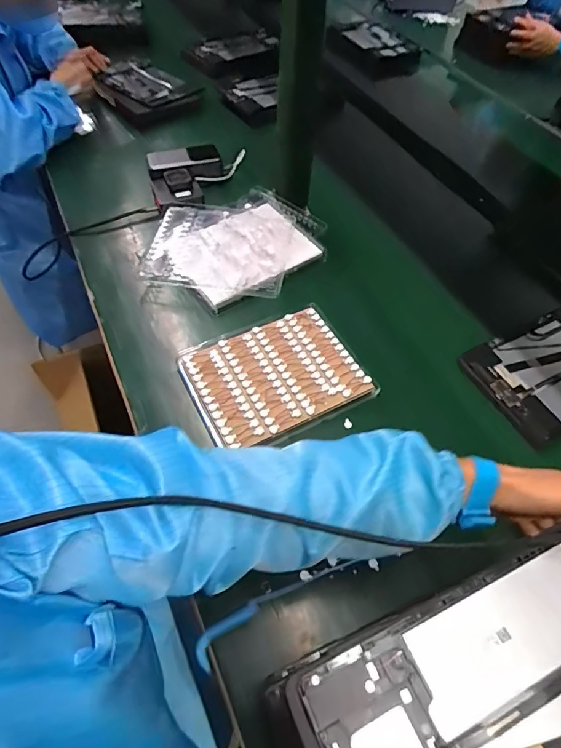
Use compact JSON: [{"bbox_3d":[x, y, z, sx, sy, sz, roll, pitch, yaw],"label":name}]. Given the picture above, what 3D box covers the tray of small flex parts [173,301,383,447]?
[{"bbox_3d":[-0.006,0.000,0.563,0.209,0.011,0.166,-23,60,-17],"label":"tray of small flex parts"}]

